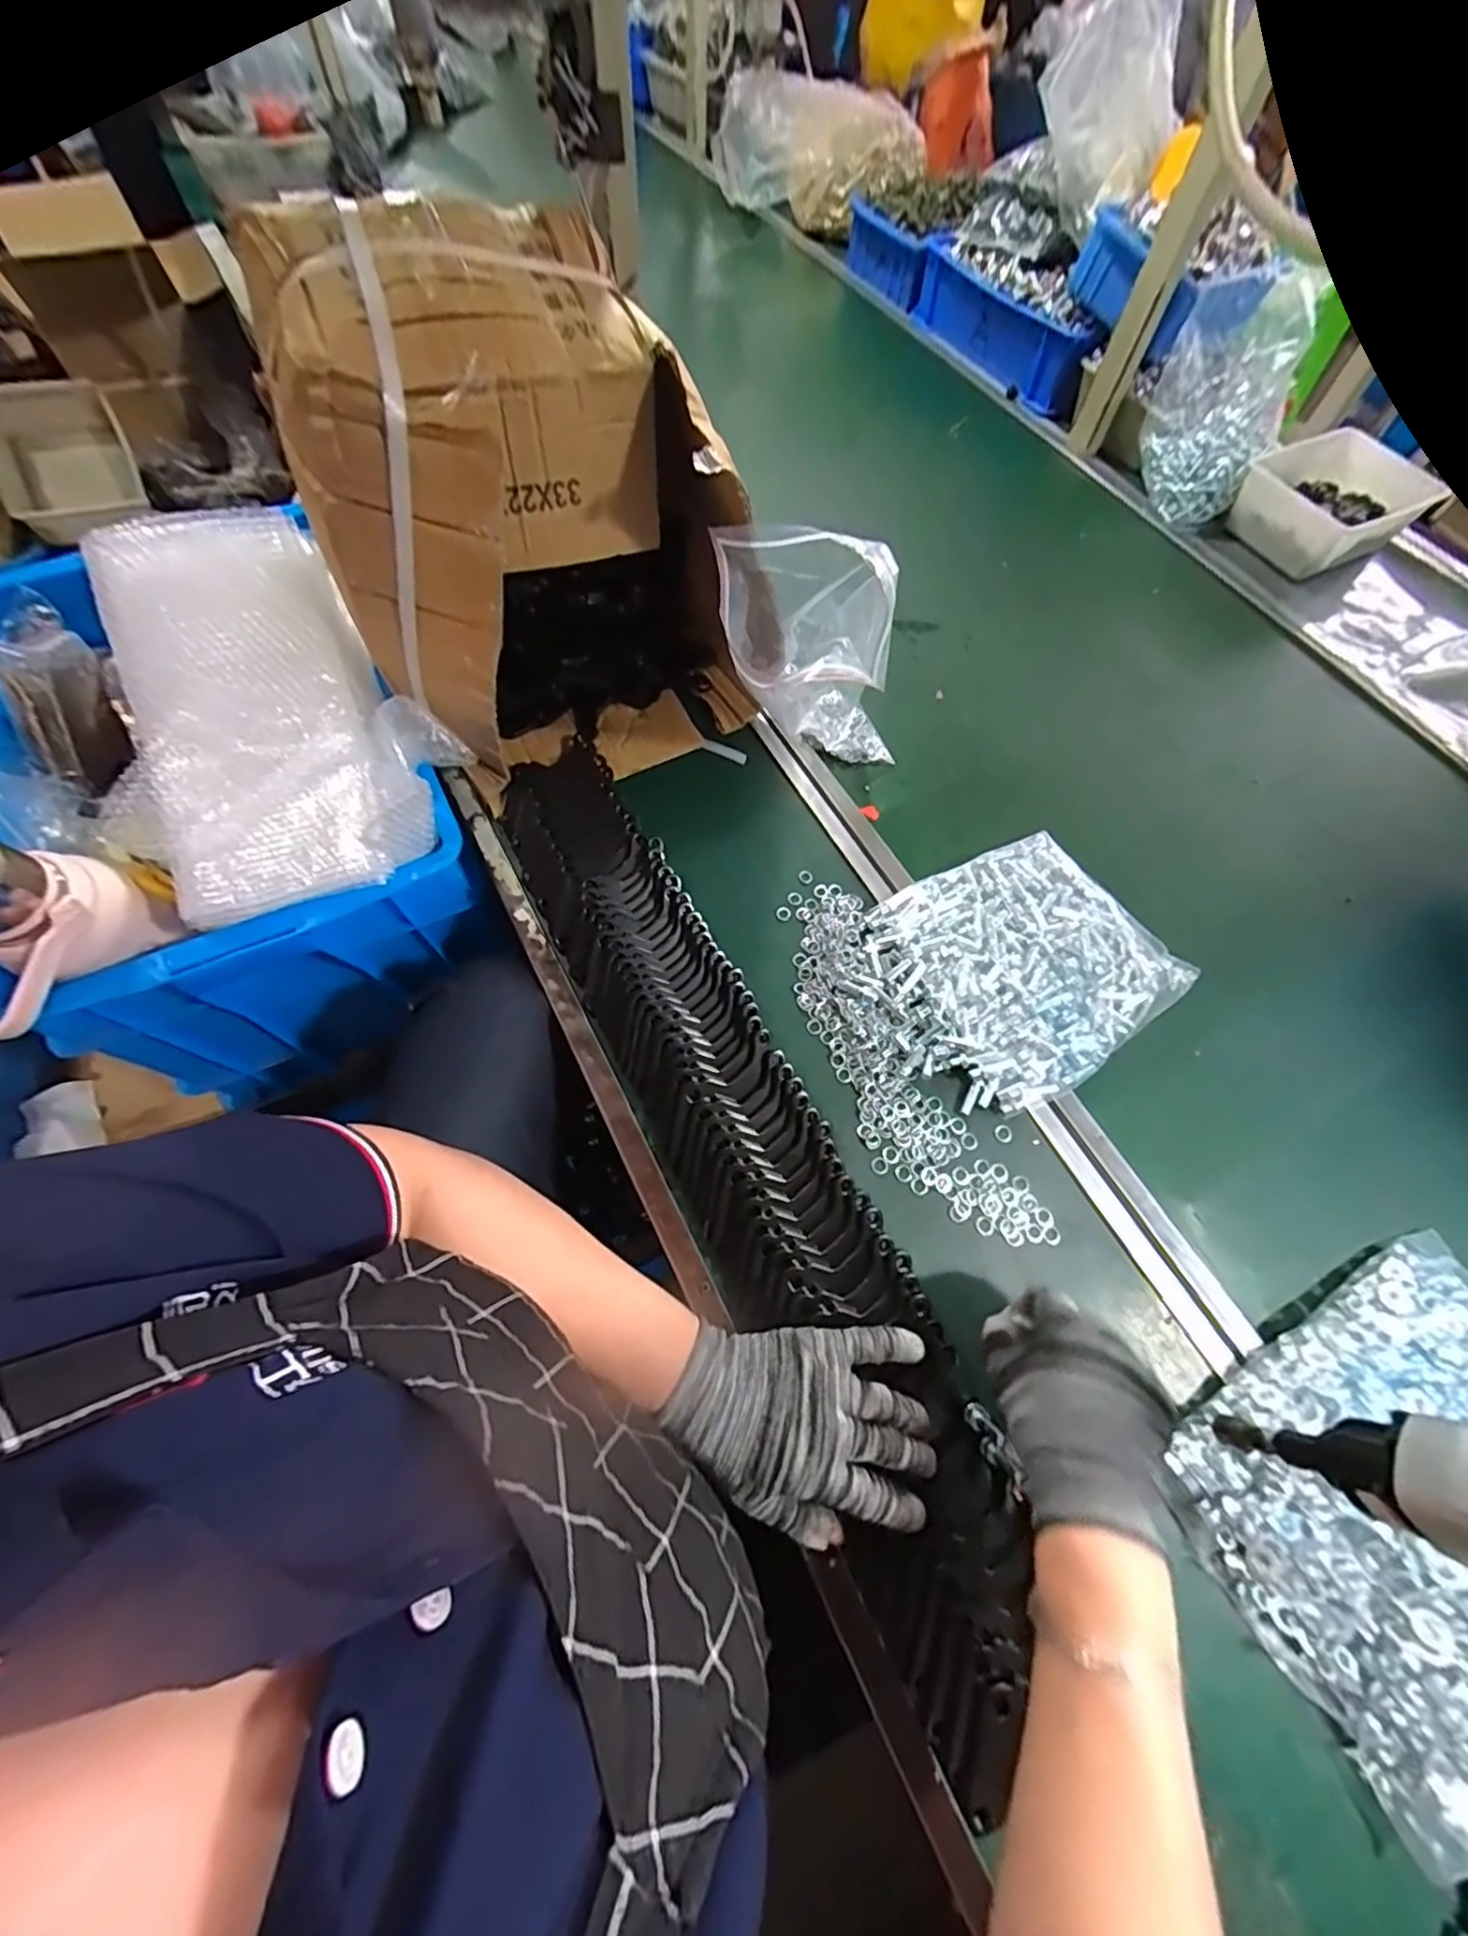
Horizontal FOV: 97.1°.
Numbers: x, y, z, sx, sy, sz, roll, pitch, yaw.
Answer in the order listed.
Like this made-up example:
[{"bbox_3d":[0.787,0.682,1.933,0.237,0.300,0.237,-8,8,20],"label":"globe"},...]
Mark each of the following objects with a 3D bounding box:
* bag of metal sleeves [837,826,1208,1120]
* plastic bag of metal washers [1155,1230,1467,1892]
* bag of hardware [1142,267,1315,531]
[{"bbox_3d":[0.227,-0.001,0.537,0.232,0.033,0.197,-32,70,-18],"label":"bag of metal sleeves"},{"bbox_3d":[0.419,0.313,0.381,0.275,0.040,0.203,-26,68,-16],"label":"plastic bag of metal washers"},{"bbox_3d":[0.612,-0.712,0.826,0.158,0.174,0.213,29,65,10],"label":"bag of hardware"}]

